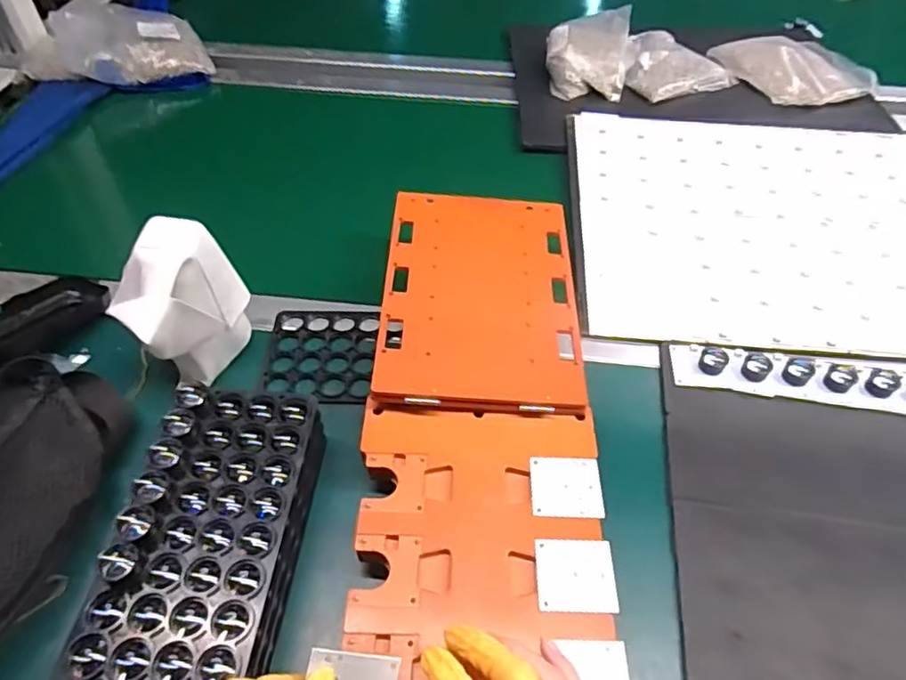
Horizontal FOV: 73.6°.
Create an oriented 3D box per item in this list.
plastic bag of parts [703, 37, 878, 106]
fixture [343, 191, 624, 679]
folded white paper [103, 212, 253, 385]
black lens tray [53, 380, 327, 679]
[{"bbox_3d":[0.475,-0.387,0.851,0.169,0.030,0.172,-10,50,-9],"label":"plastic bag of parts"},{"bbox_3d":[0.022,0.054,0.443,0.168,0.024,0.453,3,54,3],"label":"fixture"},{"bbox_3d":[-0.215,-0.024,0.482,0.059,0.119,0.098,27,54,22],"label":"folded white paper"},{"bbox_3d":[-0.154,0.127,0.387,0.103,0.064,0.201,2,49,2],"label":"black lens tray"}]

